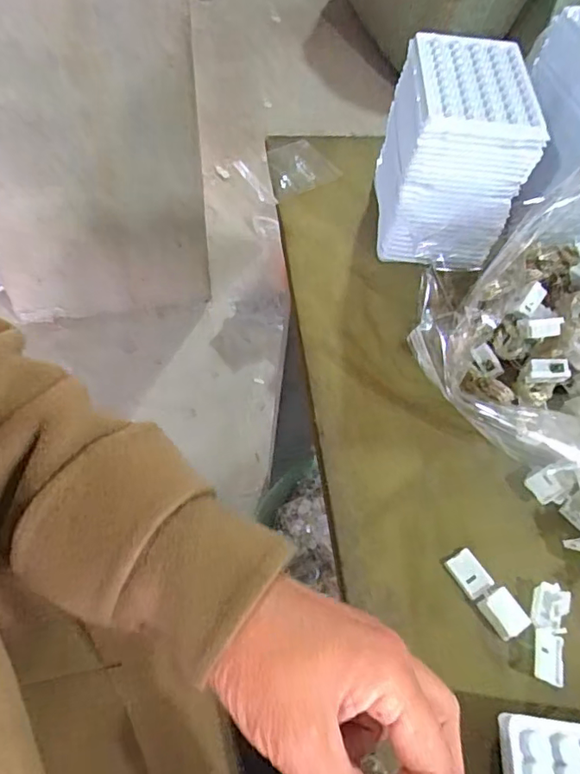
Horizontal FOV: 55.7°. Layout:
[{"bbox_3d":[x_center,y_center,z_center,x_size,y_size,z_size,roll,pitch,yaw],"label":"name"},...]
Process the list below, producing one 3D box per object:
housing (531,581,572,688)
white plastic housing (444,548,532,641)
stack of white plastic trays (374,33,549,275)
[{"bbox_3d":[0.153,0.145,0.324,0.020,0.007,0.055,16,58,6],"label":"housing"},{"bbox_3d":[0.120,0.125,0.335,0.019,0.008,0.054,-27,63,-20],"label":"white plastic housing"},{"bbox_3d":[0.132,-0.196,0.463,0.096,0.126,0.124,3,57,-3],"label":"stack of white plastic trays"}]

